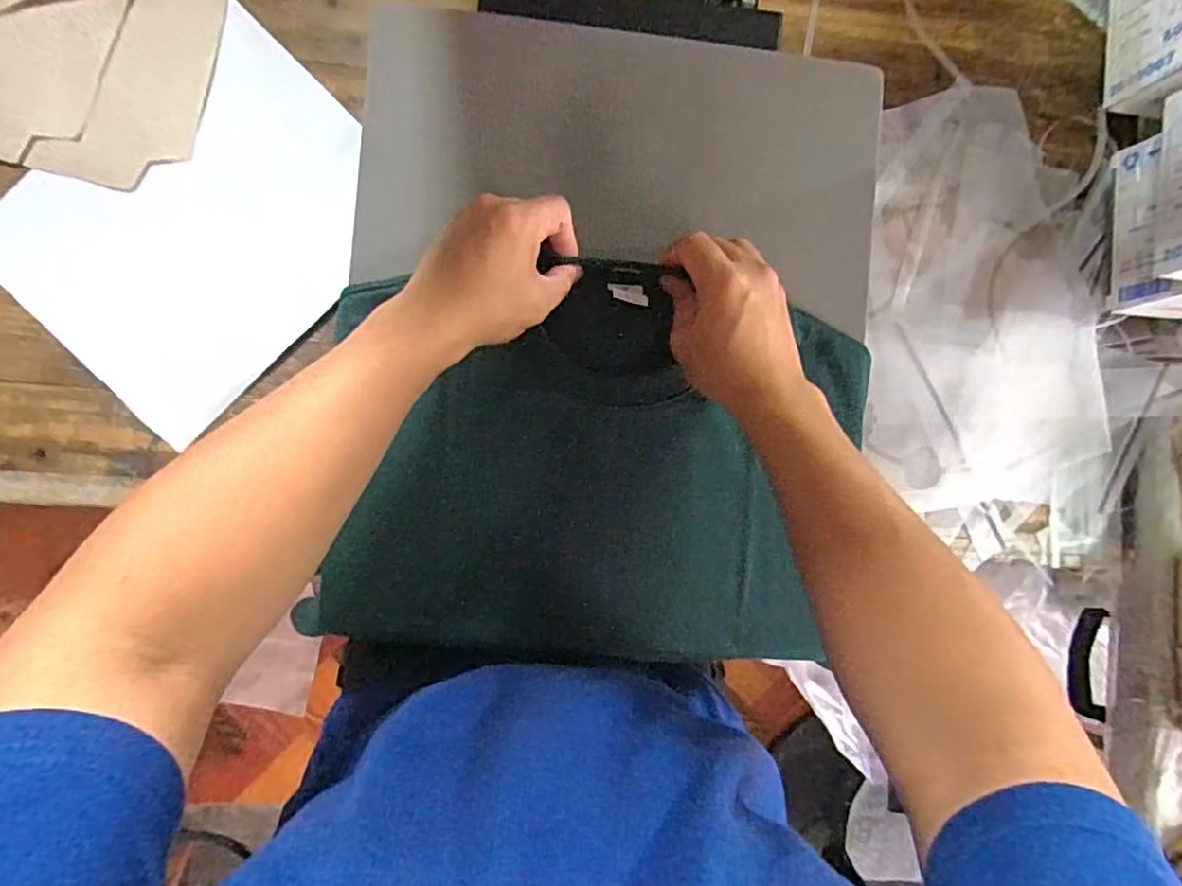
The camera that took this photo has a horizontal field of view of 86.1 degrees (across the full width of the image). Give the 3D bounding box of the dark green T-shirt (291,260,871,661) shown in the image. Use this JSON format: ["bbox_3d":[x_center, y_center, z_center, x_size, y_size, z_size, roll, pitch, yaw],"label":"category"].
[{"bbox_3d":[0.004,0.022,0.464,0.366,0.048,0.274,8,88,-6],"label":"dark green T-shirt"}]

